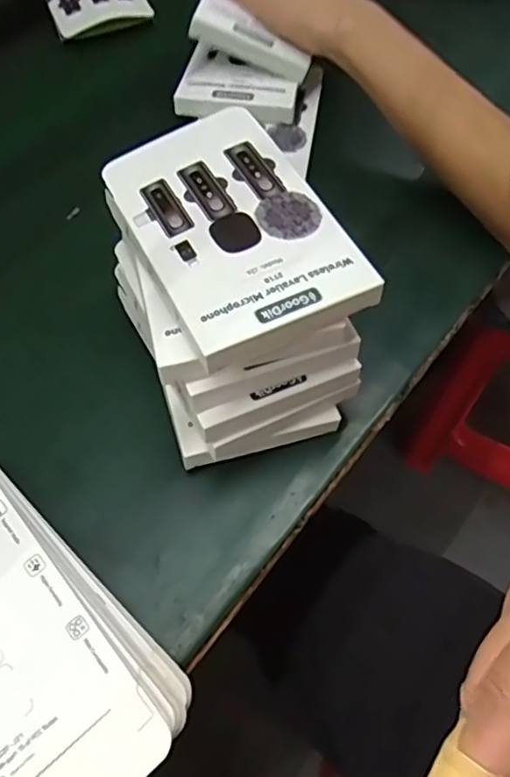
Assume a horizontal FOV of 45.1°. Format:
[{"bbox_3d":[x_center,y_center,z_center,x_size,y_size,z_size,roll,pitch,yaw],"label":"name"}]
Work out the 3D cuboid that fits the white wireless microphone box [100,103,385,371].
[{"bbox_3d":[-0.017,-0.092,0.347,0.103,0.022,0.171,-26,59,-12],"label":"white wireless microphone box"}]

